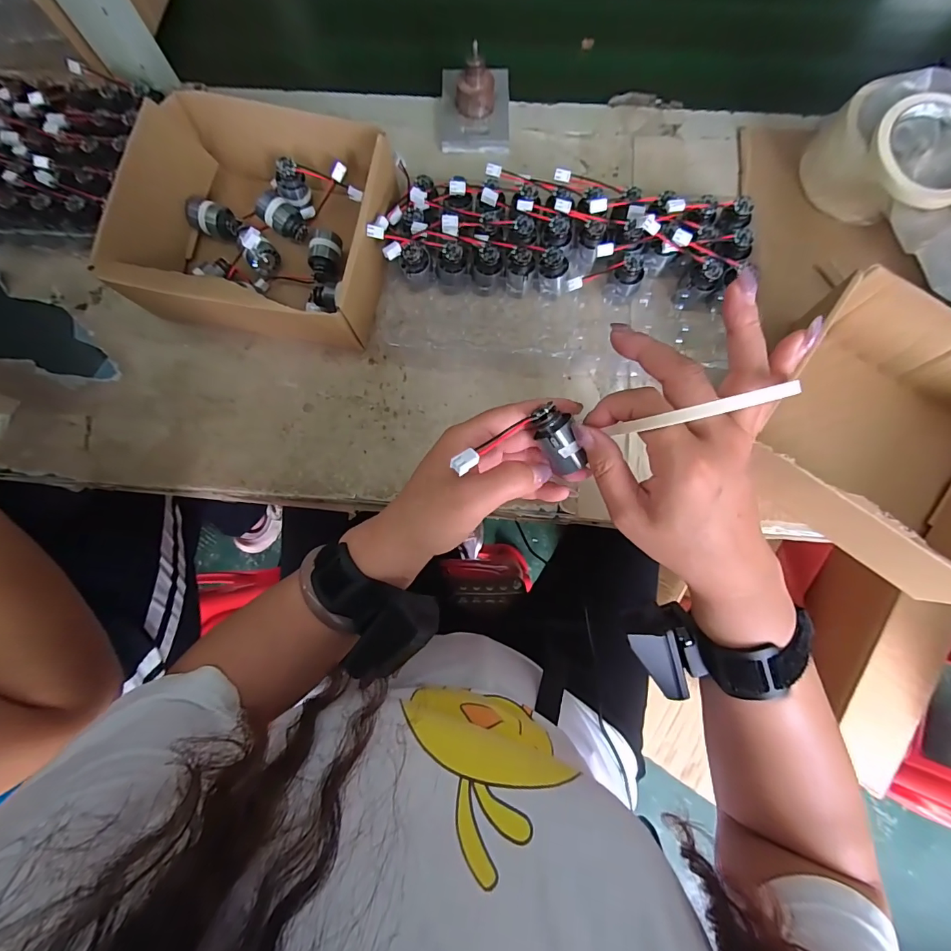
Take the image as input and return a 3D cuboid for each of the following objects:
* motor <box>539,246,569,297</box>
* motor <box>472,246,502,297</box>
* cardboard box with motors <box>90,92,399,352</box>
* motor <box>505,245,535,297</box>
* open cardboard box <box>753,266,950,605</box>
[{"bbox_3d":[0.071,-0.185,0.384,0.026,0.040,0.025,-3,78,0],"label":"motor"},{"bbox_3d":[0.010,-0.187,0.386,0.026,0.036,0.026,5,78,2],"label":"motor"},{"bbox_3d":[-0.189,-0.235,0.382,0.213,0.069,0.201,11,81,1],"label":"cardboard box with motors"},{"bbox_3d":[0.041,-0.186,0.386,0.025,0.036,0.025,13,78,4],"label":"motor"},{"bbox_3d":[0.339,-0.028,0.347,0.207,0.089,0.188,38,81,8],"label":"open cardboard box"}]

